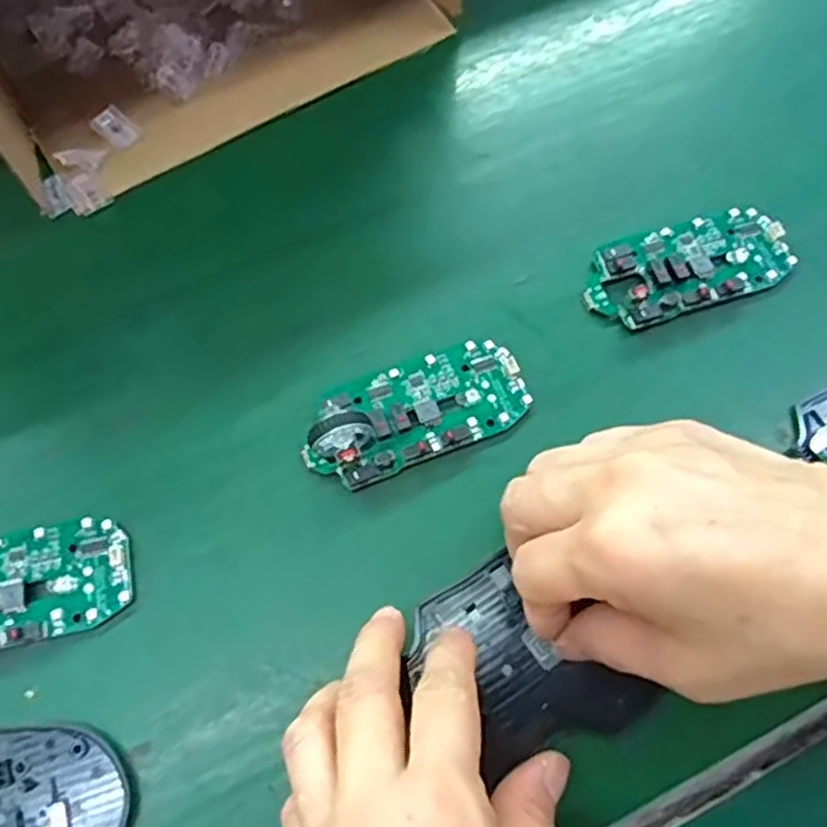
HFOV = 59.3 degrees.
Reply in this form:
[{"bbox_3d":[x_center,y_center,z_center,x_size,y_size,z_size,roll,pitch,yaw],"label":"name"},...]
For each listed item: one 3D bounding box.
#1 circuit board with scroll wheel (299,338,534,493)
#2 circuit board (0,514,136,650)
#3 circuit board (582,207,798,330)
[{"bbox_3d":[0.000,-0.003,0.309,0.096,0.026,0.046,-22,70,-9],"label":"circuit board with scroll wheel"},{"bbox_3d":[-0.161,0.069,0.287,0.096,0.007,0.046,-13,69,-6],"label":"circuit board"},{"bbox_3d":[0.126,-0.069,0.338,0.096,0.015,0.046,-18,70,-8],"label":"circuit board"}]

